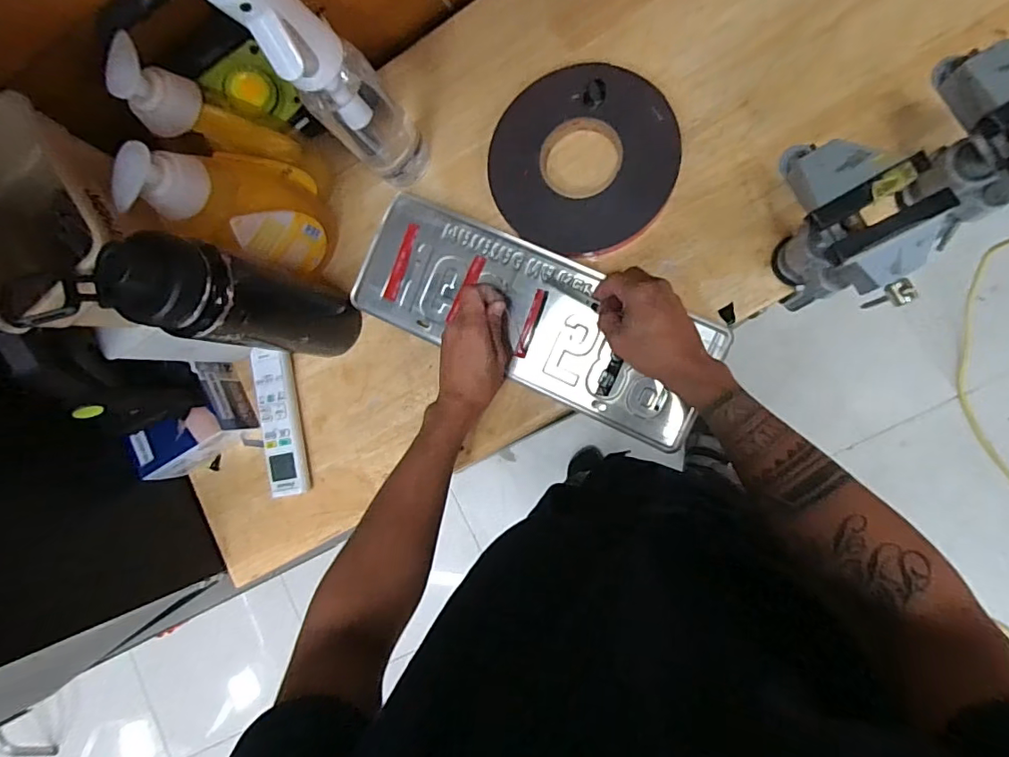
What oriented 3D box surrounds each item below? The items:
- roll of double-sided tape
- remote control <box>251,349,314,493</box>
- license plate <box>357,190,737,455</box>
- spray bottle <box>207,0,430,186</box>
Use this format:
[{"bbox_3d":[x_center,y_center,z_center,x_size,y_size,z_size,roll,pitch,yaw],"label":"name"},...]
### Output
[{"bbox_3d":[0.080,-0.222,0.529,0.186,0.019,0.179,0,91,10],"label":"roll of double-sided tape"},{"bbox_3d":[-0.260,0.049,0.598,0.045,0.024,0.169,-11,89,10],"label":"remote control"},{"bbox_3d":[0.026,-0.066,0.540,0.382,0.008,0.136,25,96,9],"label":"license plate"},{"bbox_3d":[-0.142,-0.249,0.453,0.065,0.282,0.056,-44,79,8],"label":"spray bottle"}]

